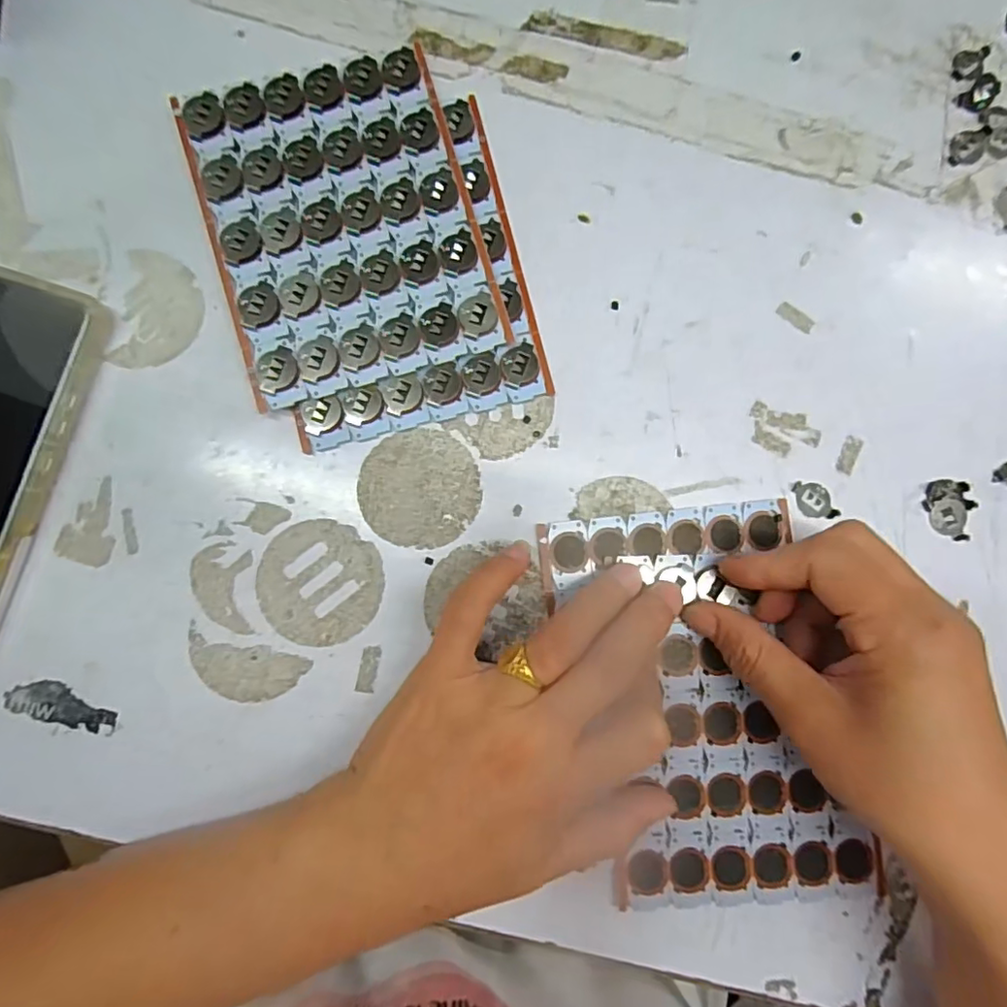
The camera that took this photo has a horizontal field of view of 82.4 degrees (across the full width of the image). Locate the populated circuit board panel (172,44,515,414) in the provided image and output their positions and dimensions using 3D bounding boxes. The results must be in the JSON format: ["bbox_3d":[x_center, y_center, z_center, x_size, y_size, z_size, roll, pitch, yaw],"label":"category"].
[{"bbox_3d":[-0.073,-0.126,0.263,0.115,0.013,0.146,-17,86,-5],"label":"populated circuit board panel"}]

